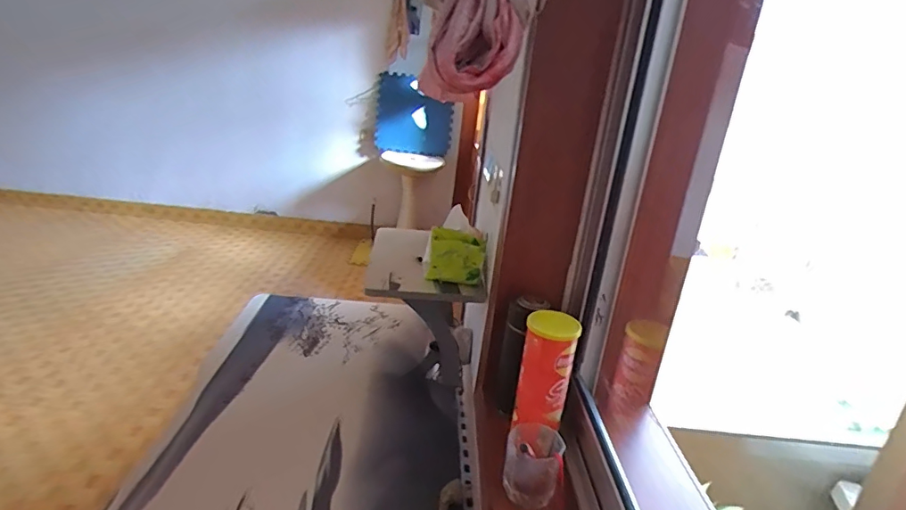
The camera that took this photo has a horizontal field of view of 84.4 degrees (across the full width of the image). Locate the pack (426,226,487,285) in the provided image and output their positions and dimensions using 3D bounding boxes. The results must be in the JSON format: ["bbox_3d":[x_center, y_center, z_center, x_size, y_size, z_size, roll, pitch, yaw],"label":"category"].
[{"bbox_3d":[0.003,0.003,1.032,0.120,0.088,0.102,5,20,-4],"label":"pack"}]

